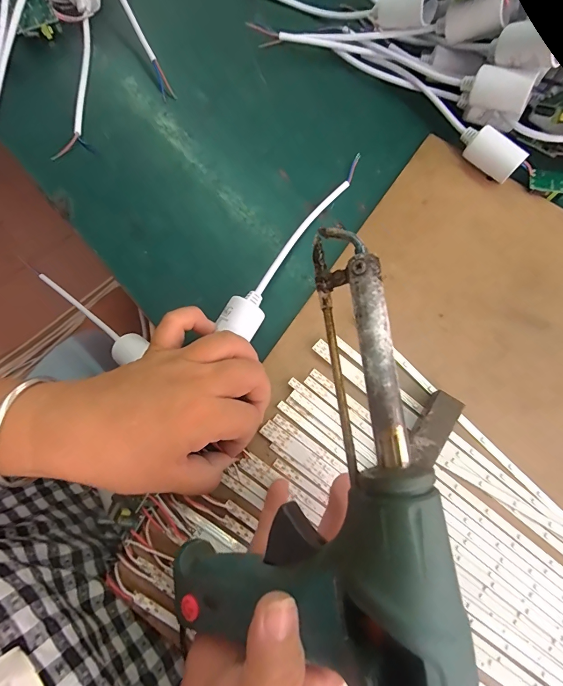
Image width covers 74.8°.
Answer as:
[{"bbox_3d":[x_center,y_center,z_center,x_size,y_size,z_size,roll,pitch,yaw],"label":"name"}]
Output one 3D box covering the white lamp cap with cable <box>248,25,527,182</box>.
[{"bbox_3d":[0.100,-0.231,0.327,0.263,0.033,0.050,36,77,7],"label":"white lamp cap with cable"}]

